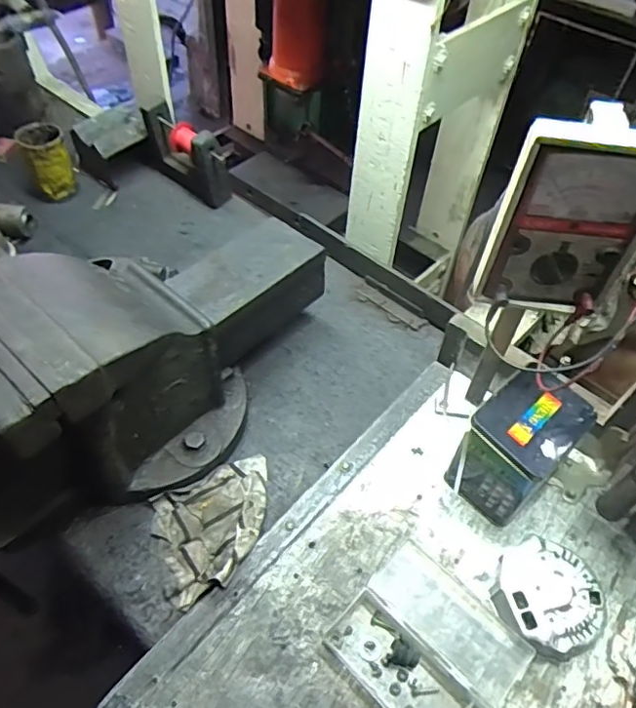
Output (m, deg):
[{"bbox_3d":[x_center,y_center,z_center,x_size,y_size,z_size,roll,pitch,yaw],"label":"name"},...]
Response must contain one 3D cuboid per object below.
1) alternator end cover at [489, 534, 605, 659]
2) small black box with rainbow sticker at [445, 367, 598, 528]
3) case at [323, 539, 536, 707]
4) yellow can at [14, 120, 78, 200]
[{"bbox_3d":[0.244,0.252,0.588,0.107,0.031,0.111,4,52,0],"label":"alternator end cover"},{"bbox_3d":[0.224,0.110,0.644,0.095,0.142,0.139,39,60,23],"label":"small black box with rainbow sticker"},{"bbox_3d":[0.112,0.292,0.570,0.144,0.027,0.161,-37,63,-27],"label":"case"},{"bbox_3d":[-0.470,-0.334,0.984,0.073,0.106,0.085,-20,56,-18],"label":"yellow can"}]

